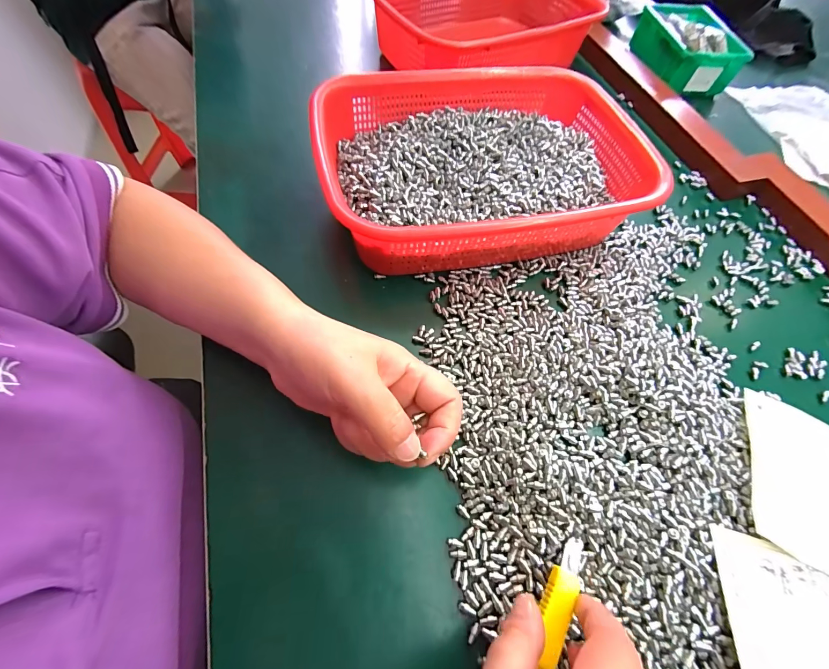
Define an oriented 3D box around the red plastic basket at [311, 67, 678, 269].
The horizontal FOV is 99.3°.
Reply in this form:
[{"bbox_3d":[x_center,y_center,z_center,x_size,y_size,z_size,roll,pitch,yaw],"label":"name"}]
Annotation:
[{"bbox_3d":[0.062,-0.152,0.334,0.279,0.078,0.209,-9,62,-10],"label":"red plastic basket"}]

